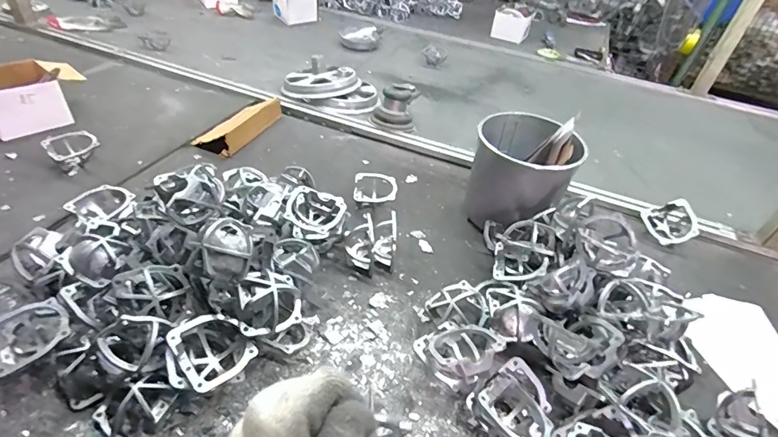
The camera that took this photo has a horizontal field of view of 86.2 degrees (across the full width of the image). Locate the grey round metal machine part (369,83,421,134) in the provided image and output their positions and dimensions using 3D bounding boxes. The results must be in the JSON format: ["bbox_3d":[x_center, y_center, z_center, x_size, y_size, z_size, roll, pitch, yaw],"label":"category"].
[{"bbox_3d":[0.017,-0.280,1.039,0.118,0.097,0.111,6,40,-2],"label":"grey round metal machine part"}]

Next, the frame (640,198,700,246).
[{"bbox_3d":[0.556,0.010,0.820,0.086,0.027,0.082,-30,66,7],"label":"frame"}]

